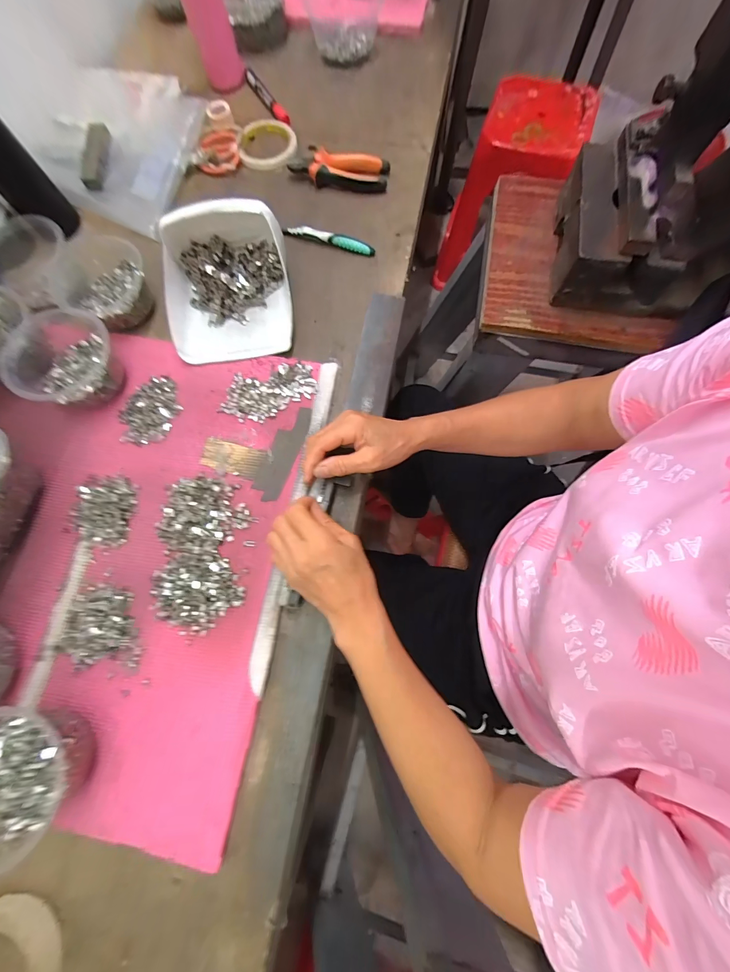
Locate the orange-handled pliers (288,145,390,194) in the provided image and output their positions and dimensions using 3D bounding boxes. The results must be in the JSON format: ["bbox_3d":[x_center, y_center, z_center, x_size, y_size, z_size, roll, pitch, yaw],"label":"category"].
[{"bbox_3d":[-0.038,-0.477,0.521,0.145,0.024,0.055,4,75,3],"label":"orange-handled pliers"}]

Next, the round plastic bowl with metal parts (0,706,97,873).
[{"bbox_3d":[-0.311,0.253,0.306,0.114,0.062,0.107,-1,75,2],"label":"round plastic bowl with metal parts"}]

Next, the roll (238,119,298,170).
[{"bbox_3d":[-0.160,-0.549,0.557,0.095,0.020,0.093,-1,75,2],"label":"roll"}]

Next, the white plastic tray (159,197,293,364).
[{"bbox_3d":[-0.177,-0.261,0.431,0.154,0.081,0.177,-9,75,0],"label":"white plastic tray"}]

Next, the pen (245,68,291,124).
[{"bbox_3d":[-0.163,-0.648,0.577,0.019,0.018,0.135,-30,76,-6],"label":"pen"}]

